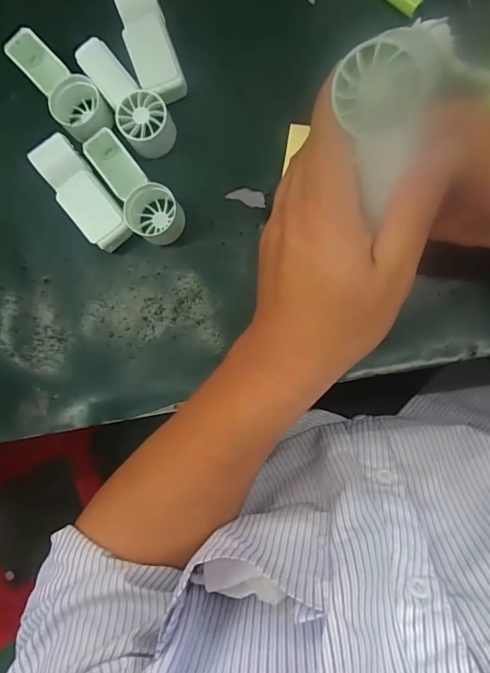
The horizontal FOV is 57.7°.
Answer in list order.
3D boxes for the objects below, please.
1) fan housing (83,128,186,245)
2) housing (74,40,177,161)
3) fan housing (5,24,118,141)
[{"bbox_3d":[-0.086,-0.120,0.351,0.039,0.033,0.096,-32,84,4],"label":"fan housing"},{"bbox_3d":[-0.091,-0.188,0.354,0.036,0.035,0.092,-32,84,4],"label":"housing"},{"bbox_3d":[-0.146,-0.197,0.360,0.038,0.034,0.105,-44,84,3],"label":"fan housing"}]

